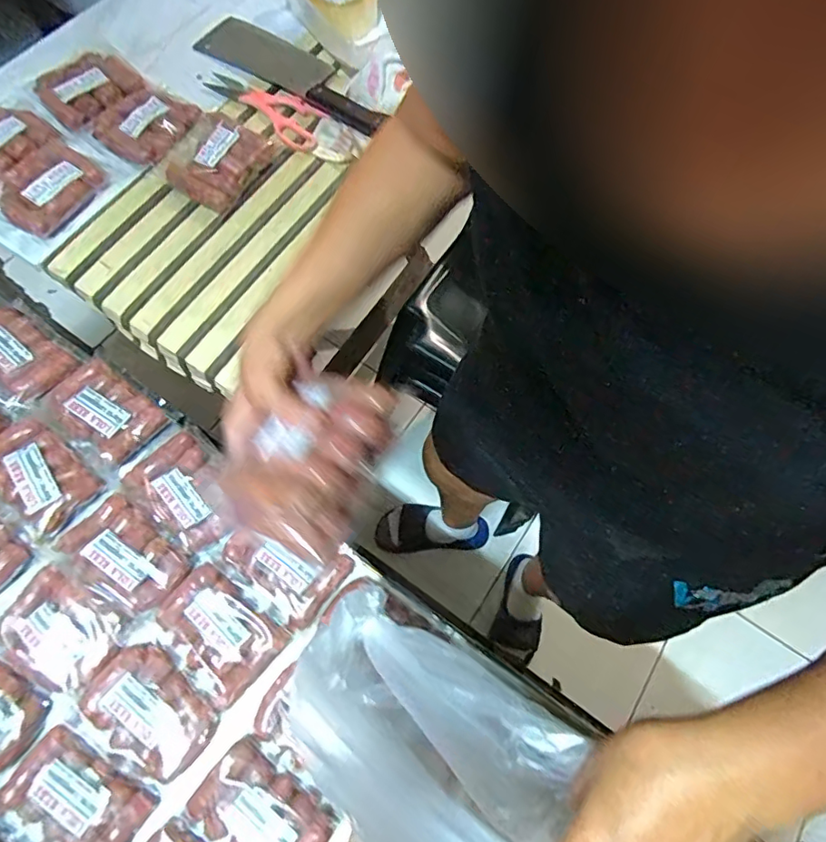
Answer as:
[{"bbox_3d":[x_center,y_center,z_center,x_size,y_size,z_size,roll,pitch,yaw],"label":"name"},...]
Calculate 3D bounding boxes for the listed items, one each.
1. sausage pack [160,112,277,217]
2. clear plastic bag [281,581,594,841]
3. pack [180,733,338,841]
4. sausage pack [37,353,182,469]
[{"bbox_3d":[-0.264,-0.348,0.722,0.116,0.032,0.139,25,68,6],"label":"sausage pack"},{"bbox_3d":[0.008,0.232,0.398,0.133,0.274,0.093,-46,114,-15],"label":"clear plastic bag"},{"bbox_3d":[-0.150,0.388,0.523,0.127,0.029,0.091,36,69,11],"label":"pack"},{"bbox_3d":[-0.379,-0.016,0.659,0.130,0.028,0.095,35,69,10],"label":"sausage pack"}]

